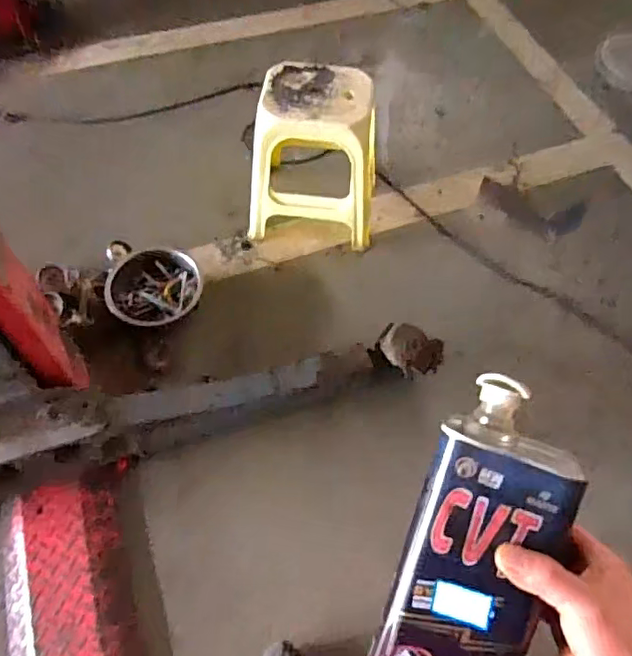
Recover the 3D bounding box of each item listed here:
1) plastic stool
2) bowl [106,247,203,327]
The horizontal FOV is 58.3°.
[{"bbox_3d":[0.004,-0.512,1.687,0.376,0.422,0.300,7,59,1],"label":"plastic stool"},{"bbox_3d":[-0.466,-0.121,1.642,0.272,0.074,0.250,12,60,5],"label":"bowl"}]

